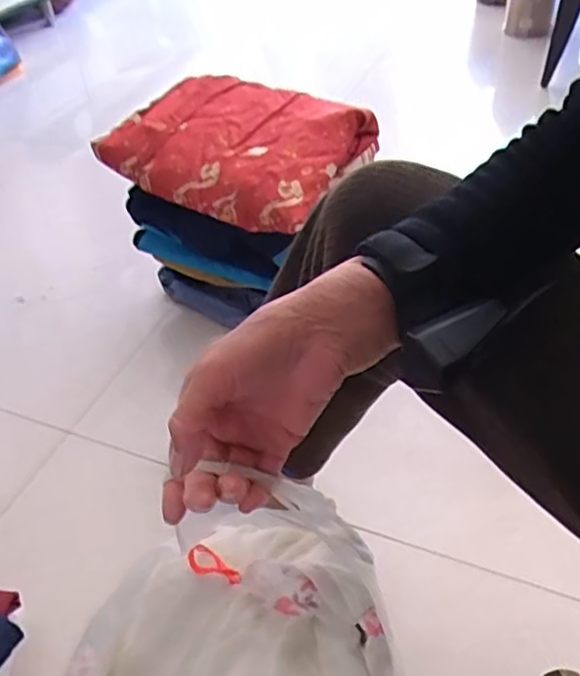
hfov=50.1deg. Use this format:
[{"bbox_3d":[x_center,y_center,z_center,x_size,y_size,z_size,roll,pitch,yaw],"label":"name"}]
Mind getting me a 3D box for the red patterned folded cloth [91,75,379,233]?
[{"bbox_3d":[-0.071,-0.307,0.956,0.371,0.077,0.293,28,52,31],"label":"red patterned folded cloth"}]

